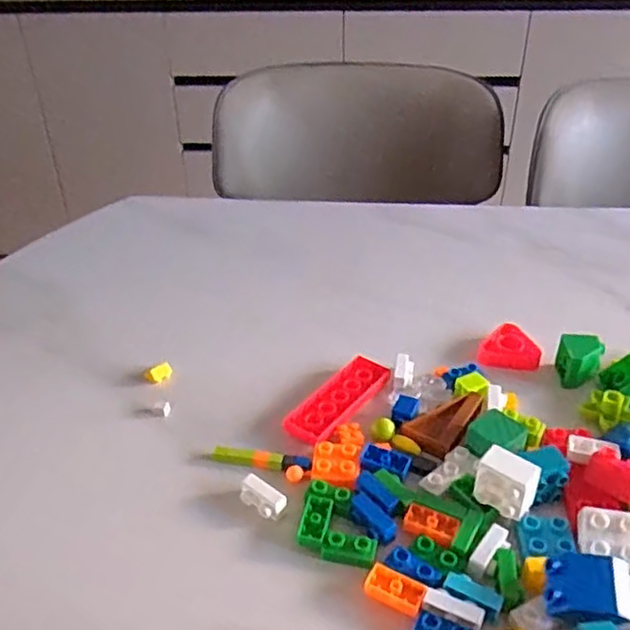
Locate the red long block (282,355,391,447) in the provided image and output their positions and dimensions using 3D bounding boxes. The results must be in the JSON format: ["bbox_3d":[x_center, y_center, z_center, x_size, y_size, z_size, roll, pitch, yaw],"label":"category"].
[{"bbox_3d":[0.018,0.063,0.508,0.036,0.011,0.092,23,42,31],"label":"red long block"}]

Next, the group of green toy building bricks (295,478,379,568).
[{"bbox_3d":[0.016,0.126,0.412,0.048,0.009,0.052,7,36,12],"label":"group of green toy building bricks"}]

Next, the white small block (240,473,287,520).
[{"bbox_3d":[-0.033,0.115,0.425,0.031,0.016,0.013,24,42,31],"label":"white small block"}]

